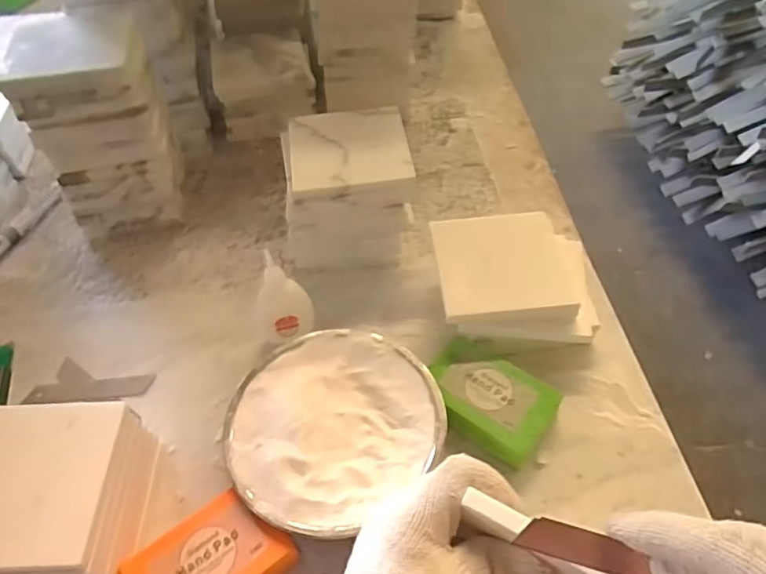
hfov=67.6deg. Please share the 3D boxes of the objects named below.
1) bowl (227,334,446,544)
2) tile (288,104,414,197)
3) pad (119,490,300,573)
[{"bbox_3d":[-0.038,0.101,0.416,0.144,0.050,0.139,0,52,0],"label":"bowl"},{"bbox_3d":[-0.029,-0.119,0.489,0.099,0.005,0.102,-5,52,-4],"label":"tile"},{"bbox_3d":[-0.107,0.176,0.364,0.093,0.037,0.060,-28,57,-20],"label":"pad"}]

